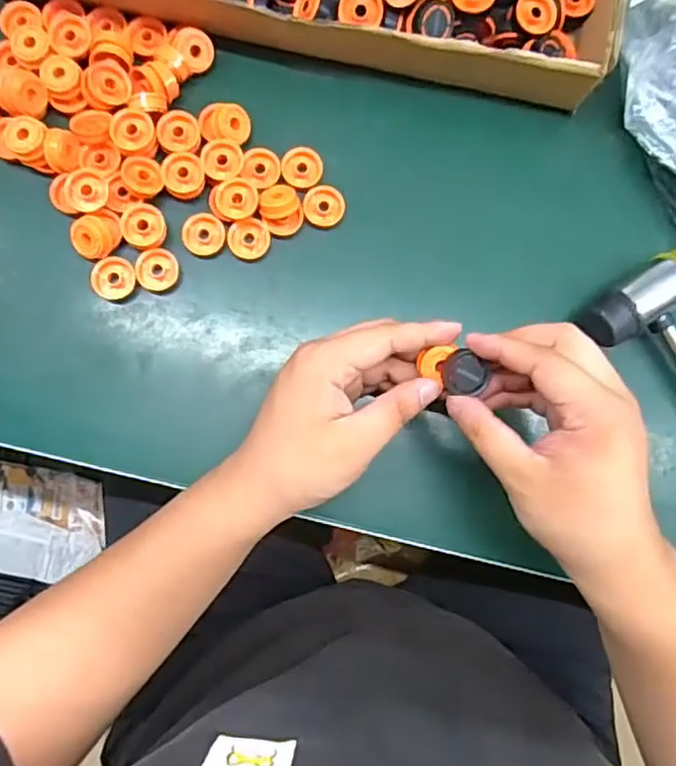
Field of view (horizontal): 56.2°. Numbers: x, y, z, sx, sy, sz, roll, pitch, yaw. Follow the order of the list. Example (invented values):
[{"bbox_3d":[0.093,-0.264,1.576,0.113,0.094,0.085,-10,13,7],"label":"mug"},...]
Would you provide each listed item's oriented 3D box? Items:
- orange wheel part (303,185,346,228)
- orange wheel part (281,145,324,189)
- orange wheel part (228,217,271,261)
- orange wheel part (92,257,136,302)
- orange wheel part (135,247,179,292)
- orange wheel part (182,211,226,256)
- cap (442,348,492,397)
[{"bbox_3d":[-0.009,-0.113,0.405,0.026,0.007,0.025,0,84,-4],"label":"orange wheel part"},{"bbox_3d":[-0.023,-0.138,0.405,0.026,0.006,0.025,0,84,-4],"label":"orange wheel part"},{"bbox_3d":[-0.056,-0.091,0.396,0.025,0.005,0.024,7,83,-3],"label":"orange wheel part"},{"bbox_3d":[-0.138,-0.065,0.392,0.025,0.009,0.025,0,84,-4],"label":"orange wheel part"},{"bbox_3d":[-0.112,-0.070,0.392,0.026,0.007,0.024,0,84,-4],"label":"orange wheel part"},{"bbox_3d":[-0.084,-0.093,0.394,0.026,0.004,0.026,7,83,-3],"label":"orange wheel part"},{"bbox_3d":[0.069,-0.006,0.339,0.024,0.009,0.023,0,84,-4],"label":"cap"}]

